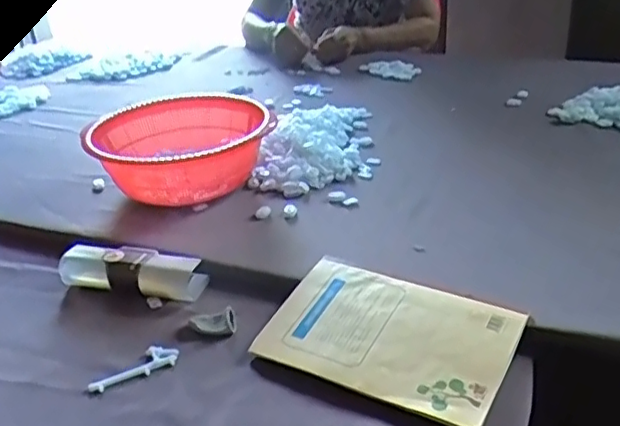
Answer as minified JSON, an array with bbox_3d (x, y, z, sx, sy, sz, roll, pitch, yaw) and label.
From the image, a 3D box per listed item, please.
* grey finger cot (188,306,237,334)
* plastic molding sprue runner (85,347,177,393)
[{"bbox_3d":[-0.092,0.104,0.591,0.044,0.012,0.031,-7,28,-4],"label":"grey finger cot"},{"bbox_3d":[-0.155,0.136,0.554,0.078,0.006,0.027,-17,31,-21],"label":"plastic molding sprue runner"}]

